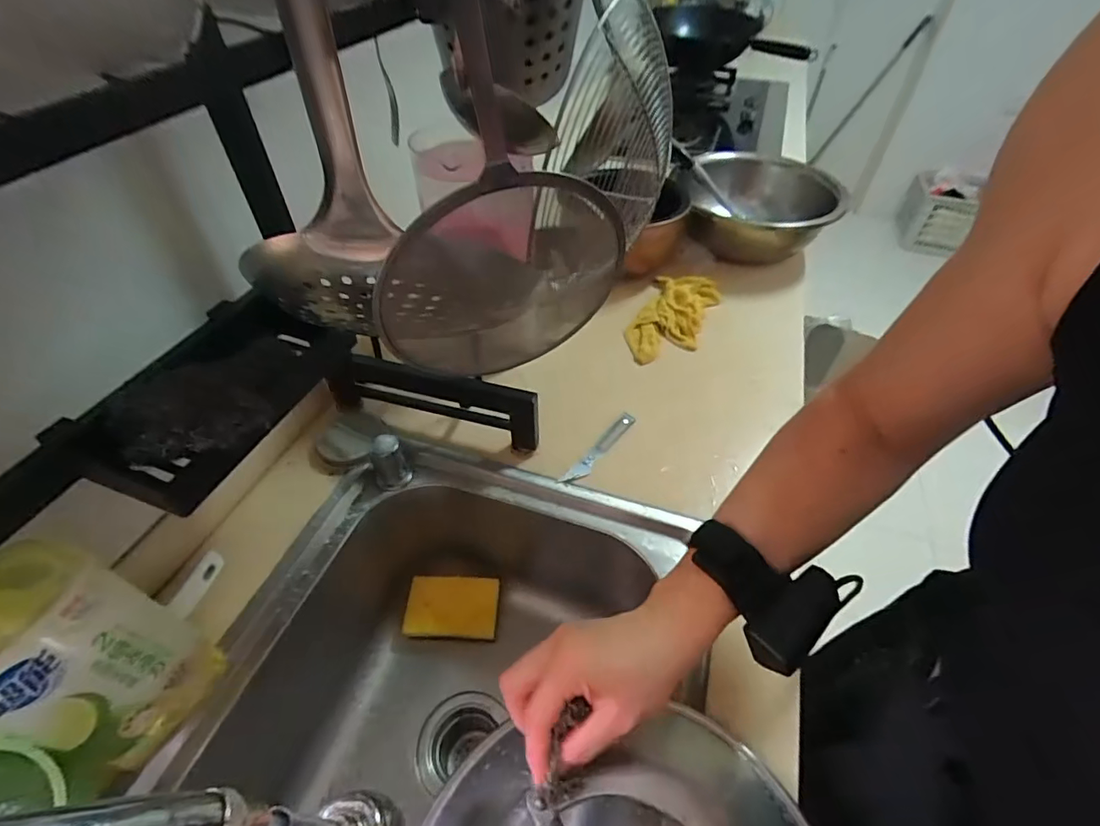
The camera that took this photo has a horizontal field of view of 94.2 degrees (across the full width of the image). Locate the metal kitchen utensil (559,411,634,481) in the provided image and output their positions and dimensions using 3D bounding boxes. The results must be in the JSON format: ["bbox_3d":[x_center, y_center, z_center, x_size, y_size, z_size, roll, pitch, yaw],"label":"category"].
[{"bbox_3d":[0.058,0.042,0.603,0.020,0.008,0.129,31,53,23],"label":"metal kitchen utensil"}]

